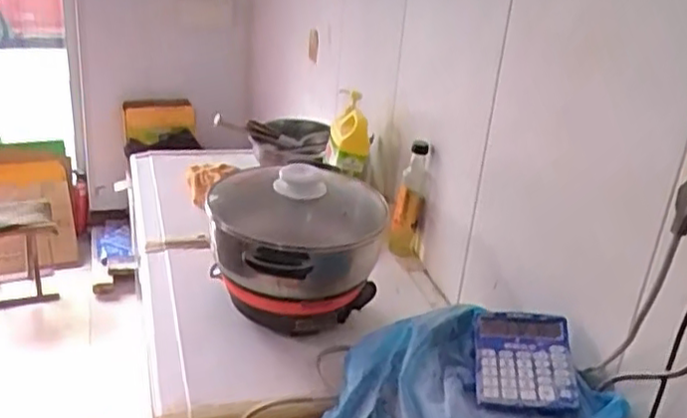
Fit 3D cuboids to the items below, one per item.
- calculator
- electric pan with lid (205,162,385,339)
[{"bbox_3d":[0.226,0.188,0.867,0.118,0.012,0.143,1,39,8],"label":"calculator"},{"bbox_3d":[-0.077,0.057,1.150,0.279,0.237,0.313,1,25,-8],"label":"electric pan with lid"}]

